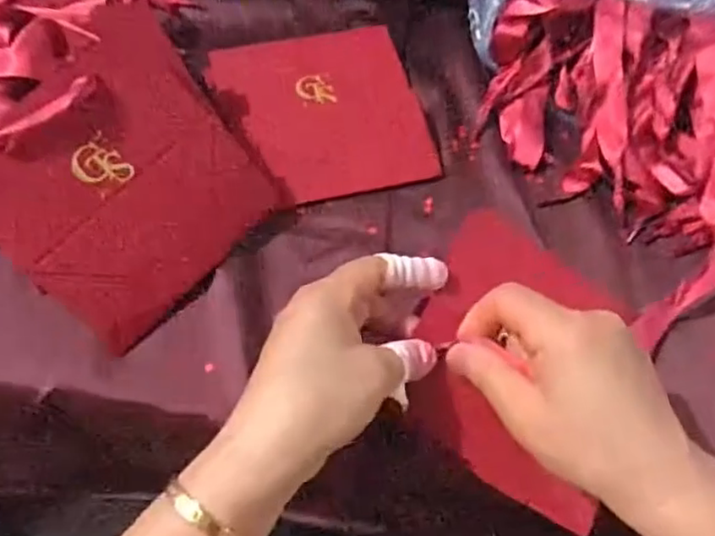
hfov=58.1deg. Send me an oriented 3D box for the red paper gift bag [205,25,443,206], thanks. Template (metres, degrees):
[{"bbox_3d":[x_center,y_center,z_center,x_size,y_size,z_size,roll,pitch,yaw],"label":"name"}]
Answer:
[{"bbox_3d":[-0.025,-0.114,0.470,0.140,0.008,0.137,-13,72,-13],"label":"red paper gift bag"}]

